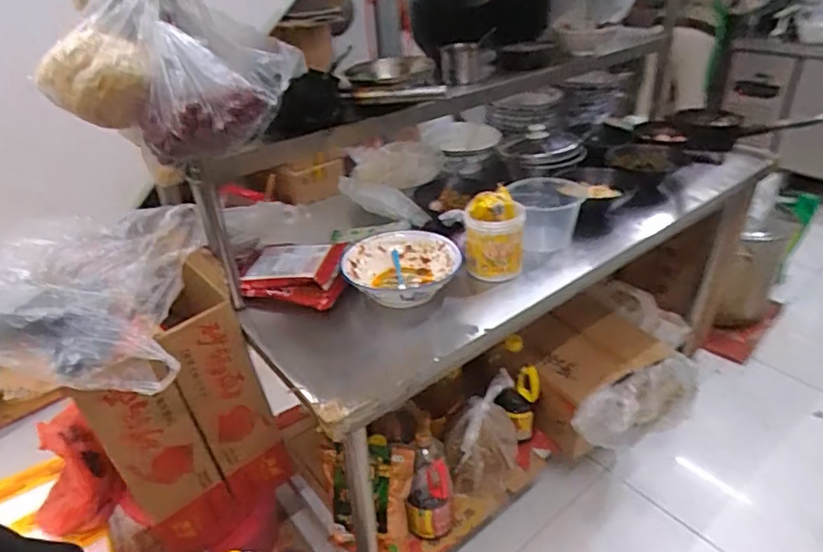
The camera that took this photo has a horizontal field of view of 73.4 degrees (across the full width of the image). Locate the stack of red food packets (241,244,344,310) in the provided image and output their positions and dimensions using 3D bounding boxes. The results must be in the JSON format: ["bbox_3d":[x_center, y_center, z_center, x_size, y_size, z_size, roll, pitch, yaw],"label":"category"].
[{"bbox_3d":[-0.241,-0.002,1.124,0.229,0.067,0.188,1,30,10],"label":"stack of red food packets"}]

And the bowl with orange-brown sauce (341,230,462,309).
[{"bbox_3d":[-0.016,-0.003,1.075,0.222,0.087,0.207,-4,30,2],"label":"bowl with orange-brown sauce"}]

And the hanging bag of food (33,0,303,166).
[{"bbox_3d":[-0.314,-0.284,0.758,0.281,0.233,0.175,-5,30,0],"label":"hanging bag of food"}]

